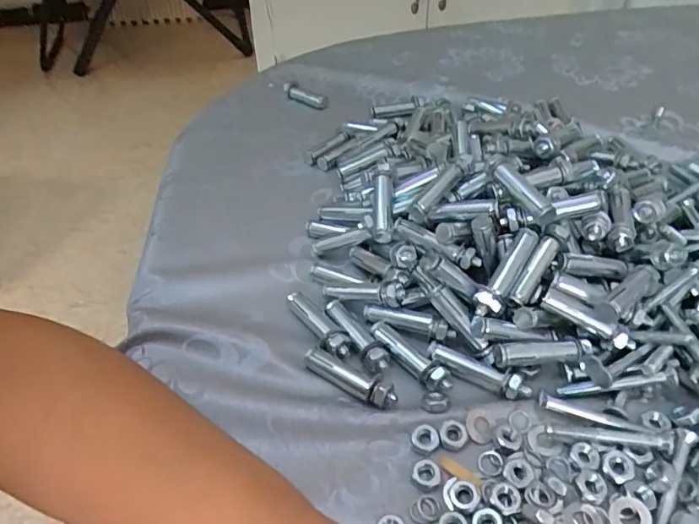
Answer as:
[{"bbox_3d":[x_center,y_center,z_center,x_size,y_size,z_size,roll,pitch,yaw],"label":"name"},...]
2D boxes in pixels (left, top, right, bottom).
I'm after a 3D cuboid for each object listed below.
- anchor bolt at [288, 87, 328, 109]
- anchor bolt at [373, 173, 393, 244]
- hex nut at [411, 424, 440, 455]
[{"bbox_3d":[-0.041,-0.161,0.516,0.047,0.011,0.015,31,53,30],"label":"anchor bolt"},{"bbox_3d":[0.021,-0.033,0.324,0.011,0.011,0.041,0,77,4],"label":"anchor bolt"},{"bbox_3d":[0.037,0.085,0.253,0.013,0.004,0.013,3,44,5],"label":"hex nut"}]

